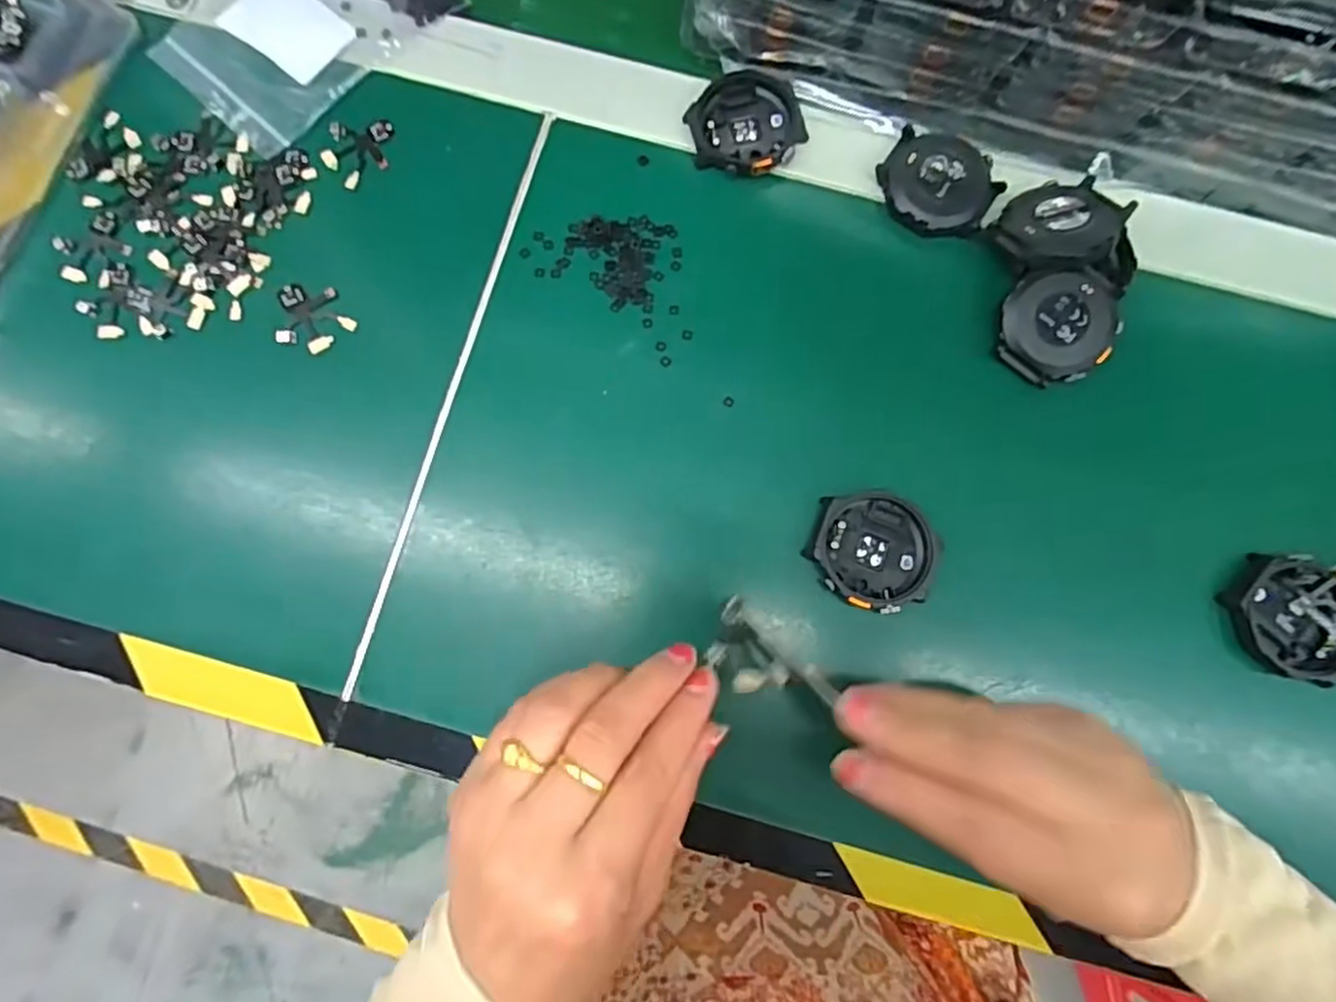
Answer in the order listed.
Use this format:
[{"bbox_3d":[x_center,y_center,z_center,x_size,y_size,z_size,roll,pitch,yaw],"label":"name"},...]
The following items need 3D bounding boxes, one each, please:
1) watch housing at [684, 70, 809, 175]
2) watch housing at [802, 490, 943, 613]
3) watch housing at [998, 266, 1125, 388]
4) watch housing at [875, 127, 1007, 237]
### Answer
[{"bbox_3d":[0.038,-0.179,0.314,0.053,0.009,0.048,-17,80,-5],"label":"watch housing"},{"bbox_3d":[0.087,0.021,0.282,0.052,0.012,0.049,0,79,-1],"label":"watch housing"},{"bbox_3d":[0.174,-0.077,0.295,0.049,0.013,0.047,2,97,7],"label":"watch housing"},{"bbox_3d":[0.127,-0.149,0.310,0.053,0.011,0.047,29,80,4],"label":"watch housing"}]

